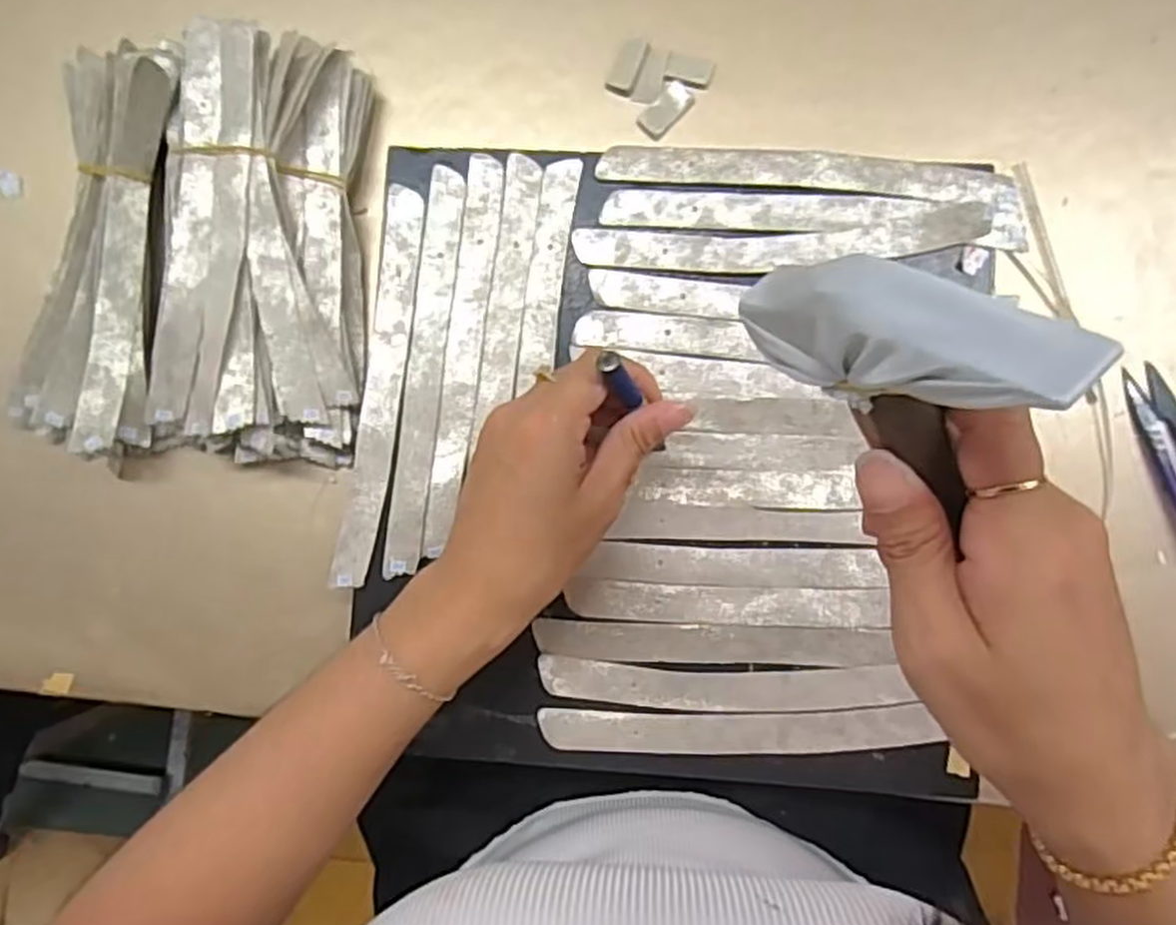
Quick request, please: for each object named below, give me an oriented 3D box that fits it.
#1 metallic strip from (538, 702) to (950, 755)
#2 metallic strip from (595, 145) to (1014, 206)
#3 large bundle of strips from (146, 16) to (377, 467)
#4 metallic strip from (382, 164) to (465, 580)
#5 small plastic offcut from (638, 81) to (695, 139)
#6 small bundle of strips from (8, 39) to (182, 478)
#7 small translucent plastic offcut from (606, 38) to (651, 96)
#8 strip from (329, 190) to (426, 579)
[{"bbox_3d":[0.070,0.128,0.379,0.182,0.004,0.021,-2,86,3],"label":"metallic strip"},{"bbox_3d":[0.107,-0.143,0.394,0.199,0.004,0.022,5,86,3],"label":"metallic strip"},{"bbox_3d":[-0.165,-0.109,0.409,0.109,0.045,0.212,6,87,3],"label":"large bundle of strips"},{"bbox_3d":[-0.081,-0.046,0.398,0.019,0.004,0.202,6,87,3],"label":"metallic strip"},{"bbox_3d":[0.042,-0.187,0.423,0.017,0.004,0.032,42,89,5],"label":"small plastic offcut"},{"bbox_3d":[-0.252,-0.111,0.415,0.073,0.039,0.215,6,87,3],"label":"small bundle of strips"},{"bbox_3d":[0.021,-0.208,0.419,0.015,0.004,0.030,25,88,4],"label":"small translucent plastic offcut"},{"bbox_3d":[-0.103,-0.038,0.400,0.021,0.004,0.199,8,87,8],"label":"strip"}]

